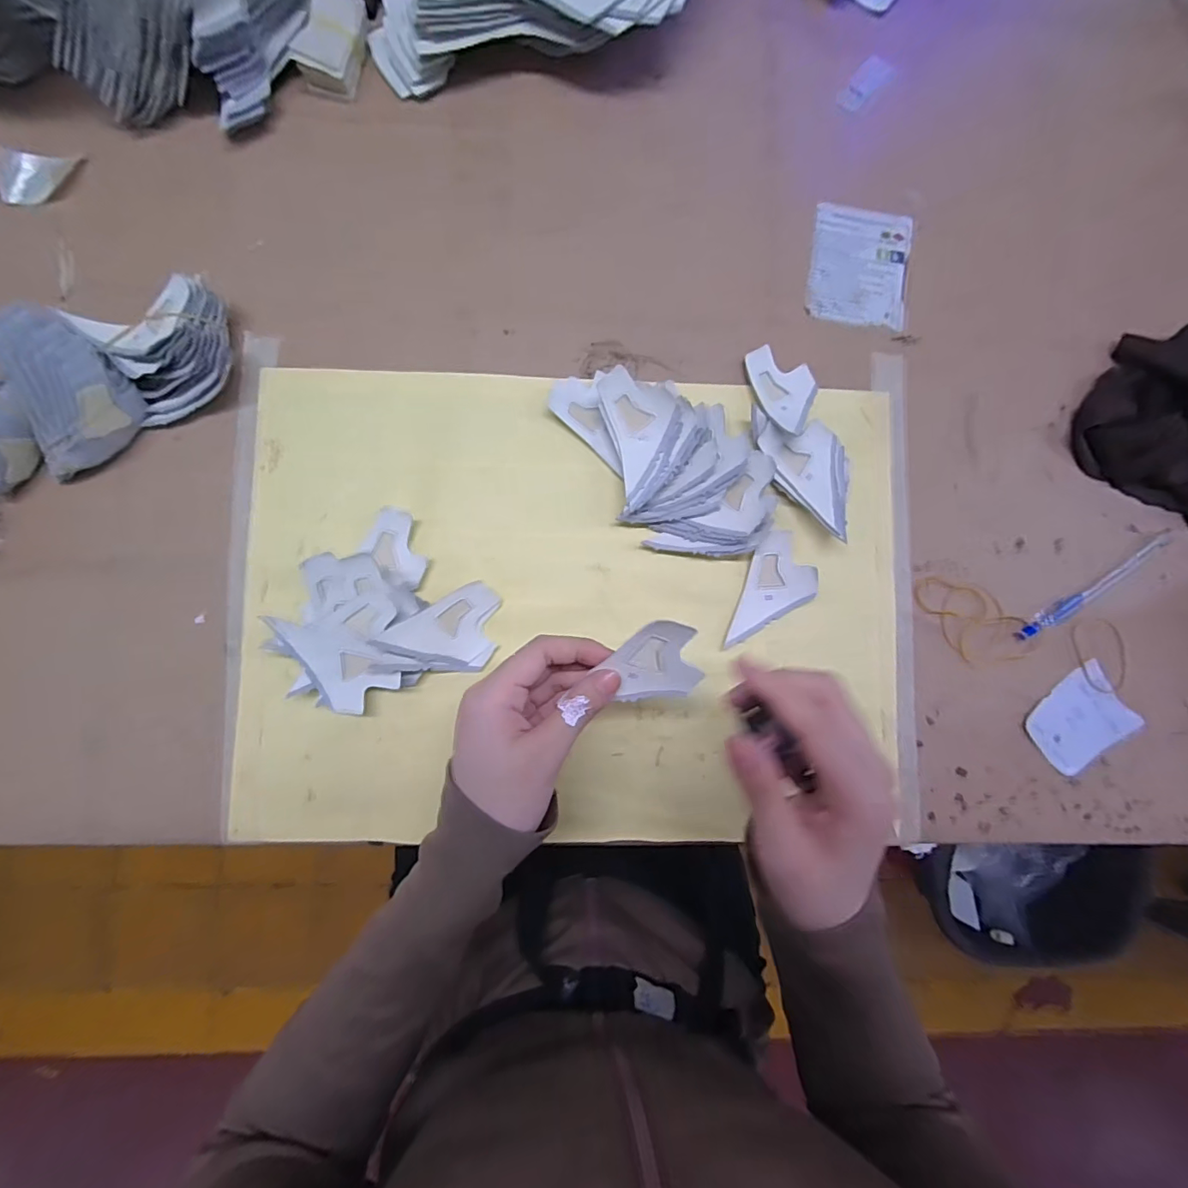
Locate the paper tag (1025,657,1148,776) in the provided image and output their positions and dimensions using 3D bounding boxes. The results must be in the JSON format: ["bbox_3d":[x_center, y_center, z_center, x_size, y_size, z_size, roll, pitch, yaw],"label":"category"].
[{"bbox_3d":[0.343,0.090,0.366,0.068,0.006,0.053,-37,90,-4],"label":"paper tag"}]

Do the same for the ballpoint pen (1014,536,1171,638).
[{"bbox_3d":[0.356,-0.004,0.369,0.138,0.006,0.012,-31,89,-4],"label":"ballpoint pen"}]

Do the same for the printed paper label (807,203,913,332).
[{"bbox_3d":[0.196,-0.243,0.385,0.072,0.005,0.091,9,87,-3],"label":"printed paper label"}]

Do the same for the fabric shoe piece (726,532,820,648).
[{"bbox_3d":[0.124,0.000,0.355,0.044,0.017,0.081,17,86,-2],"label":"fabric shoe piece"}]

